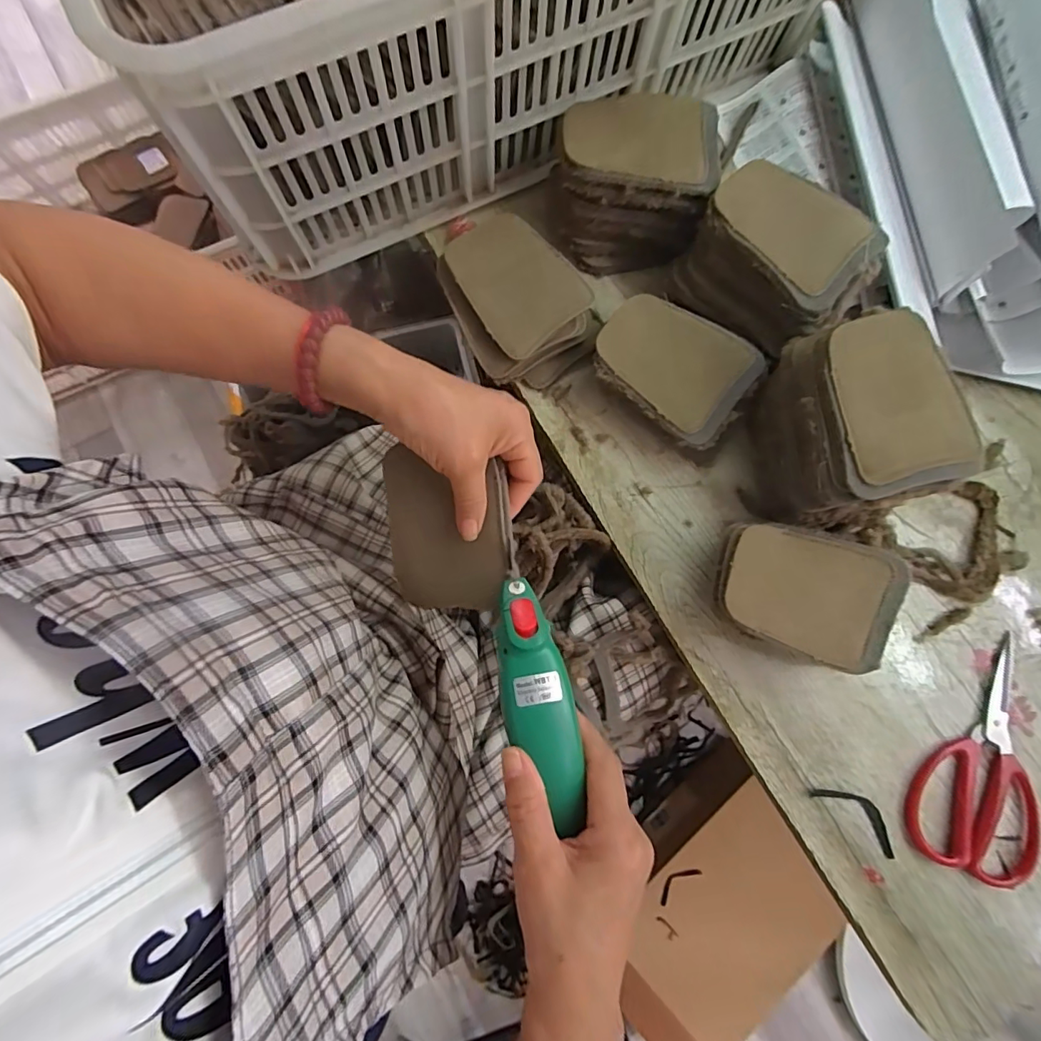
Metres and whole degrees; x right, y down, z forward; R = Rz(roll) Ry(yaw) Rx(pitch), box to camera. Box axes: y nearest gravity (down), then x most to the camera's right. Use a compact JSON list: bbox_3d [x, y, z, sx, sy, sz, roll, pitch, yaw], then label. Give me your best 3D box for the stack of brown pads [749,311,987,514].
[{"bbox_3d":[0.252,-0.077,0.401,0.112,0.114,0.142,-9,80,-3],"label":"stack of brown pads"}]

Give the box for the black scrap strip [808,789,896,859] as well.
[{"bbox_3d":[0.267,0.231,0.400,0.075,0.004,0.027,38,81,6],"label":"black scrap strip"}]

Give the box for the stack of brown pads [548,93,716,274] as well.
[{"bbox_3d":[0.094,-0.296,0.441,0.130,0.088,0.109,3,79,-1],"label":"stack of brown pads"}]

